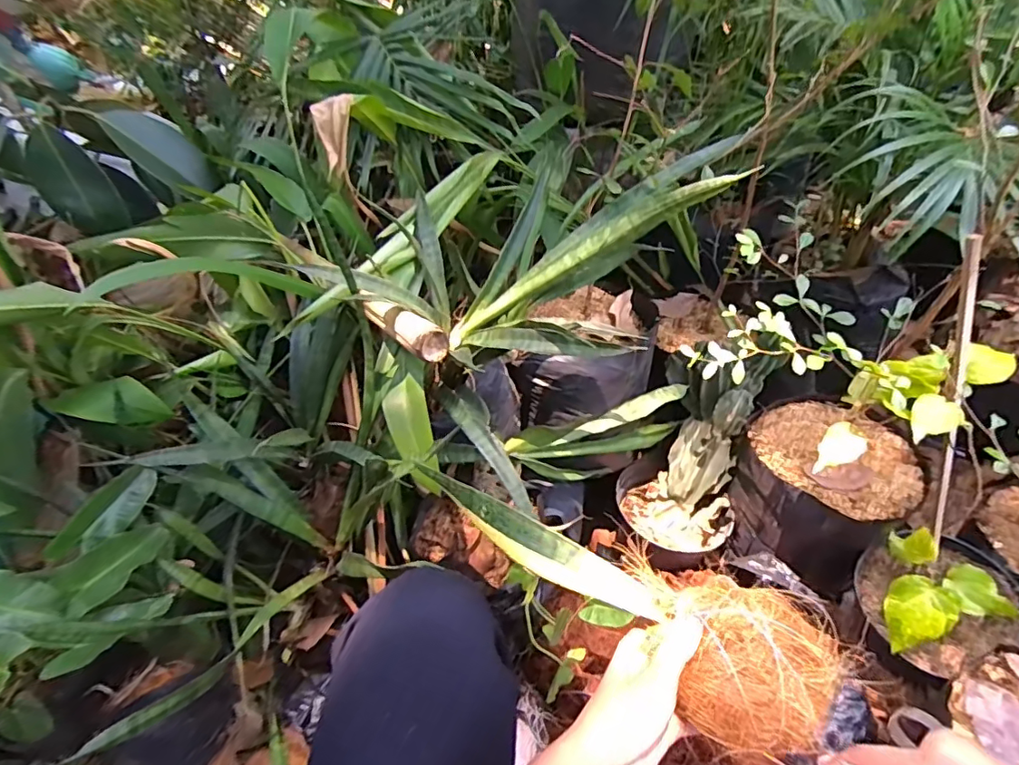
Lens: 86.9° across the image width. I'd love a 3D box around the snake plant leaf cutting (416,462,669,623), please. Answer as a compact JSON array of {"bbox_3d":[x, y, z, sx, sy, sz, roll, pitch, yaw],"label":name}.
[{"bbox_3d":[0.016,0.132,0.445,0.228,0.024,0.031,23,55,31],"label":"snake plant leaf cutting"}]

